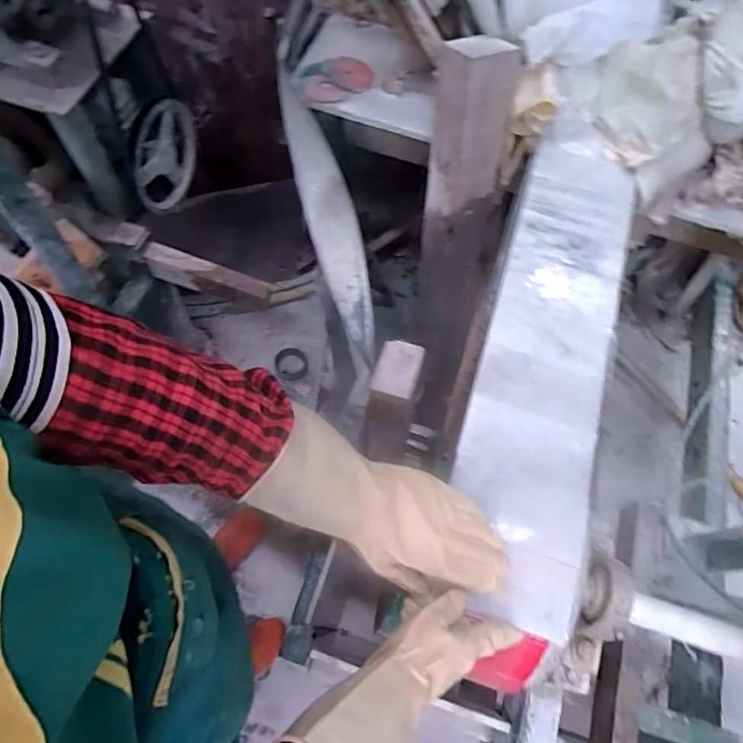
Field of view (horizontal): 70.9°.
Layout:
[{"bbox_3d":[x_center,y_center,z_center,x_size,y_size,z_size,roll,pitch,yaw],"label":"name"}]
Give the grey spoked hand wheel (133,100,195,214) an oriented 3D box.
[{"bbox_3d":[-0.391,-0.414,0.989,0.045,0.193,0.191,15,65,4],"label":"grey spoked hand wheel"}]

